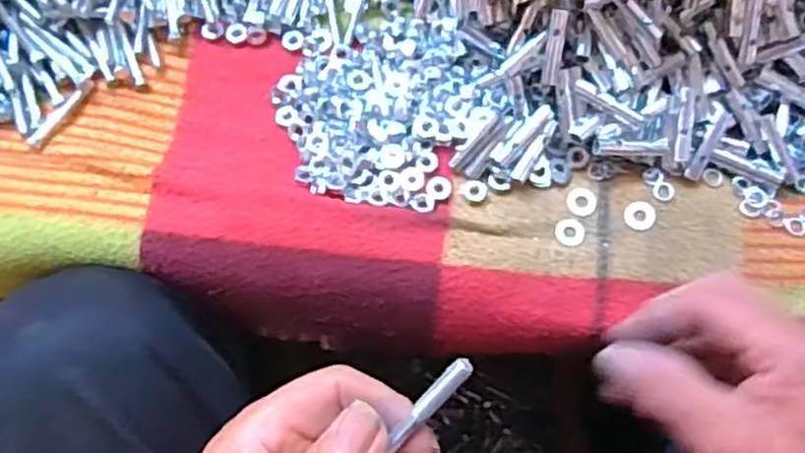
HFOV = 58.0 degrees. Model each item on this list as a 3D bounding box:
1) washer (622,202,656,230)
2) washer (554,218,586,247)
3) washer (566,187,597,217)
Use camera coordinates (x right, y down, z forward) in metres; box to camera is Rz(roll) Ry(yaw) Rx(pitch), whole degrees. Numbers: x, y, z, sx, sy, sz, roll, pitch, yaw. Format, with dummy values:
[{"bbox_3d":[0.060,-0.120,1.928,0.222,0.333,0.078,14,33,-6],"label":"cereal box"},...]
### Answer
[{"bbox_3d":[0.145,-0.007,0.441,0.018,0.004,0.018,0,74,1],"label":"washer"},{"bbox_3d":[0.102,0.003,0.441,0.018,0.004,0.018,0,74,1],"label":"washer"},{"bbox_3d":[0.110,-0.015,0.447,0.018,0.004,0.018,0,74,1],"label":"washer"}]

